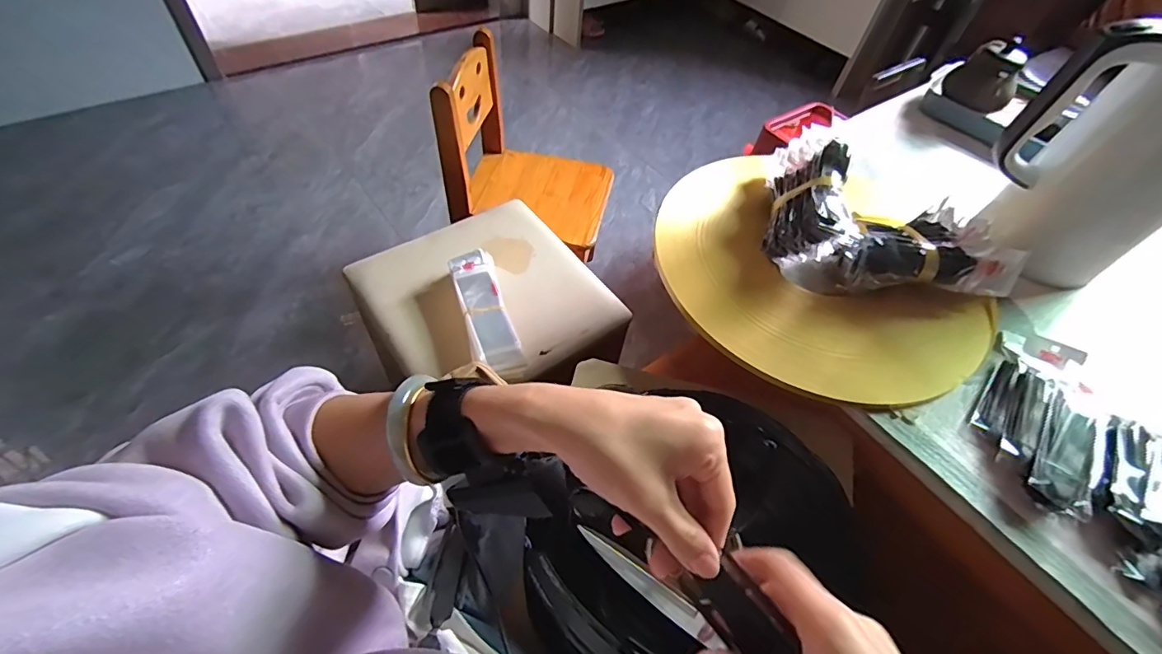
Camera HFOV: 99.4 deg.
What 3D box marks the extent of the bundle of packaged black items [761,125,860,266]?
[{"bbox_3d":[0.270,-0.158,0.578,0.078,0.092,0.174,14,54,4],"label":"bundle of packaged black items"}]

